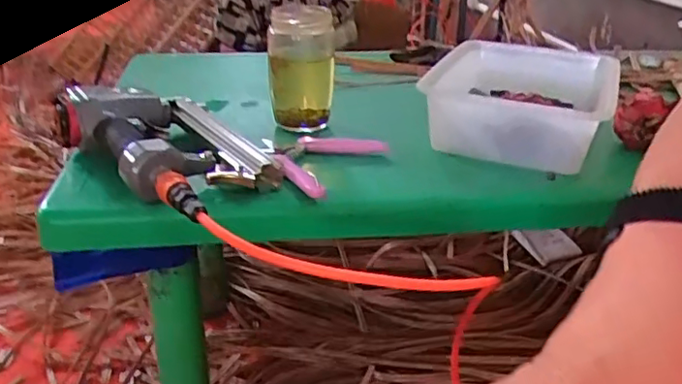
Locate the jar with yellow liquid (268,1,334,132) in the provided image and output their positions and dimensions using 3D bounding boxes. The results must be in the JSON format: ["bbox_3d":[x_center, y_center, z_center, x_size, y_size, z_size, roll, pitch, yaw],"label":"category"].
[{"bbox_3d":[-0.047,-0.151,0.756,0.078,0.136,0.072,0,27,-1],"label":"jar with yellow liquid"}]

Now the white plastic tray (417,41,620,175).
[{"bbox_3d":[0.234,-0.130,0.808,0.222,0.078,0.334,9,27,13],"label":"white plastic tray"}]

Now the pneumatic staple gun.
[{"bbox_3d":[-0.162,-0.056,0.631,0.257,0.053,0.154,25,34,38],"label":"pneumatic staple gun"}]

